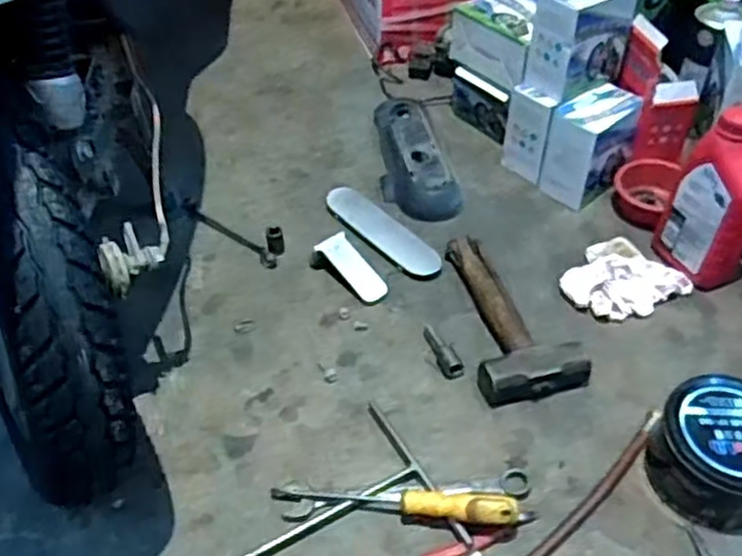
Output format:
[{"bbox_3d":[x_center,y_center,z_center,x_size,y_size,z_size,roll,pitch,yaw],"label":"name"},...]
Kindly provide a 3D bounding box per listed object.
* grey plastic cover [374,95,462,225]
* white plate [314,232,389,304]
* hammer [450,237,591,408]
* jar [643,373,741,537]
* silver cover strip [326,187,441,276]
[{"bbox_3d":[0.062,-0.196,1.167,0.105,0.033,0.290,-8,44,-6],"label":"grey plastic cover"},{"bbox_3d":[-0.024,-0.015,0.979,0.047,0.017,0.115,-30,67,-26],"label":"white plate"},{"bbox_3d":[0.171,0.039,0.918,0.126,0.041,0.263,-8,44,-6],"label":"hammer"},{"bbox_3d":[0.354,0.183,0.742,0.131,0.102,0.123,-1,43,1],"label":"jar"},{"bbox_3d":[0.016,-0.069,1.043,0.058,0.017,0.209,-32,51,-27],"label":"silver cover strip"}]

